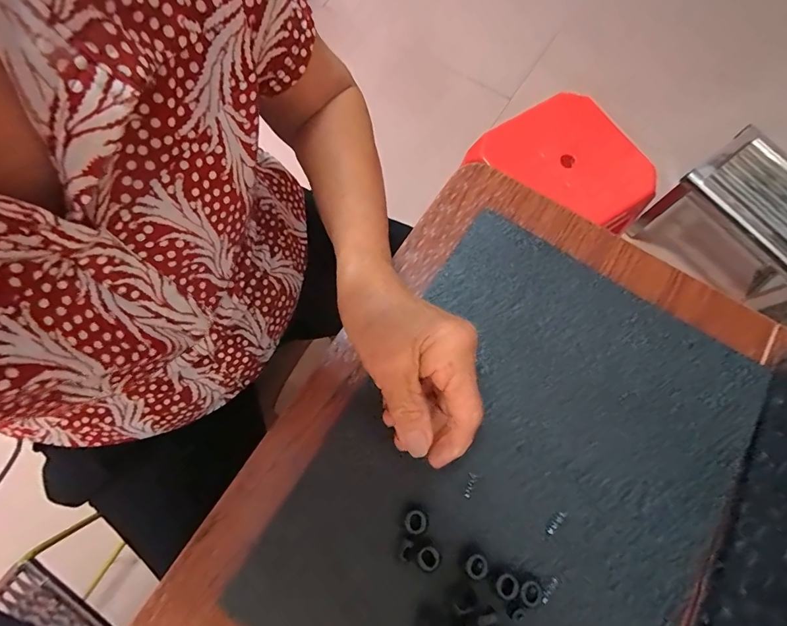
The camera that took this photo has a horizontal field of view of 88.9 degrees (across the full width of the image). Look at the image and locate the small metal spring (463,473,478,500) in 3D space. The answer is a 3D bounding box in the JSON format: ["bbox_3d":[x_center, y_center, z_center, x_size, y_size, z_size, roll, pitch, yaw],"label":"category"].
[{"bbox_3d":[0.051,0.115,0.266,0.007,0.004,0.016,22,71,6],"label":"small metal spring"}]

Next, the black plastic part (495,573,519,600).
[{"bbox_3d":[0.070,0.168,0.245,0.013,0.004,0.013,0,73,-1],"label":"black plastic part"}]

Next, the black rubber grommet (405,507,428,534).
[{"bbox_3d":[0.014,0.133,0.256,0.014,0.006,0.015,0,73,-1],"label":"black rubber grommet"}]

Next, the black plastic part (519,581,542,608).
[{"bbox_3d":[0.084,0.172,0.245,0.014,0.004,0.014,0,70,-1],"label":"black plastic part"}]

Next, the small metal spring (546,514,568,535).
[{"bbox_3d":[0.107,0.138,0.263,0.017,0.004,0.006,-42,76,-14],"label":"small metal spring"}]

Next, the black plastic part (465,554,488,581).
[{"bbox_3d":[0.052,0.158,0.248,0.014,0.004,0.013,0,70,-1],"label":"black plastic part"}]

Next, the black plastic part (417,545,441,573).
[{"bbox_3d":[0.022,0.153,0.249,0.014,0.005,0.014,0,73,-1],"label":"black plastic part"}]

